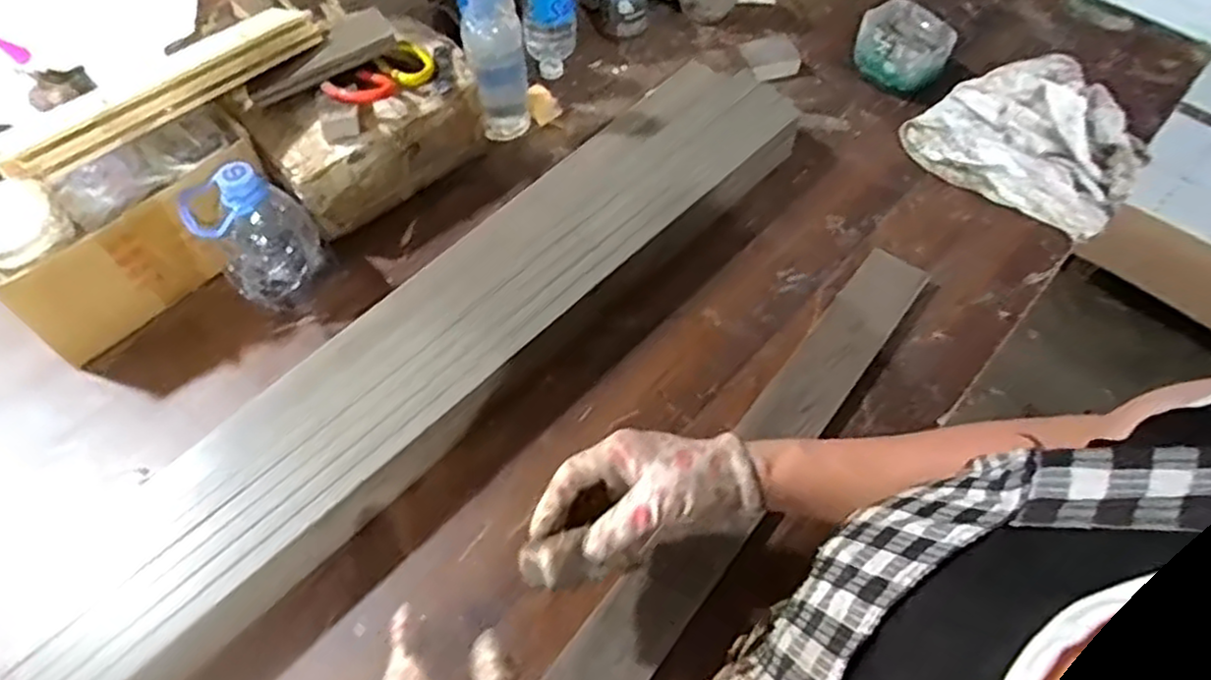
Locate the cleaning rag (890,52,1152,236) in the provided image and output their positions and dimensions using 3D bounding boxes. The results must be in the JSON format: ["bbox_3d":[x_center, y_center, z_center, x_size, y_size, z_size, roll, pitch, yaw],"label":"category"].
[{"bbox_3d":[0.470,-0.229,0.818,0.231,0.093,0.164,34,61,19],"label":"cleaning rag"}]

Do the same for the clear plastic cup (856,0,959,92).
[{"bbox_3d":[0.346,-0.342,0.859,0.101,0.073,0.104,21,58,12],"label":"clear plastic cup"}]

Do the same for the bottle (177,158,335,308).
[{"bbox_3d":[-0.323,-0.097,0.697,0.104,0.141,0.081,-26,61,-18],"label":"bottle"}]

